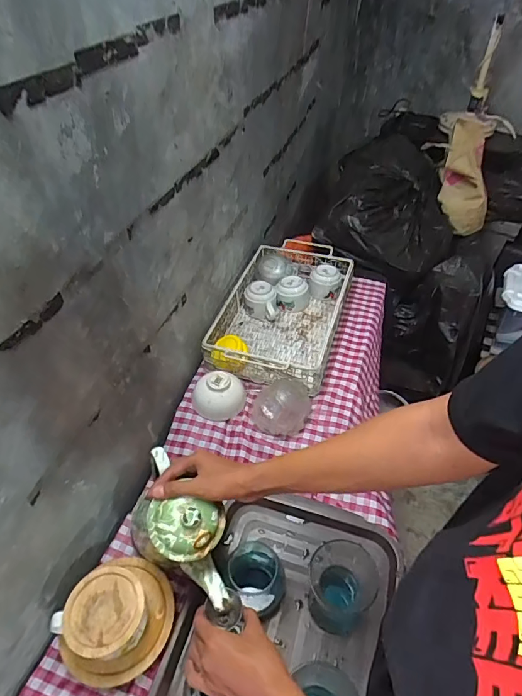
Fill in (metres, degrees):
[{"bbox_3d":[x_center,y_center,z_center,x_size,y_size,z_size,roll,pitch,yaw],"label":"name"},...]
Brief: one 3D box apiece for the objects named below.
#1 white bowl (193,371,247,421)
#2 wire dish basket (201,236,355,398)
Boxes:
[{"bbox_3d":[-0.085,0.088,0.856,0.104,0.064,0.098,0,44,0],"label":"white bowl"},{"bbox_3d":[0.054,-0.095,1.013,0.263,0.097,0.429,12,46,13],"label":"wire dish basket"}]

